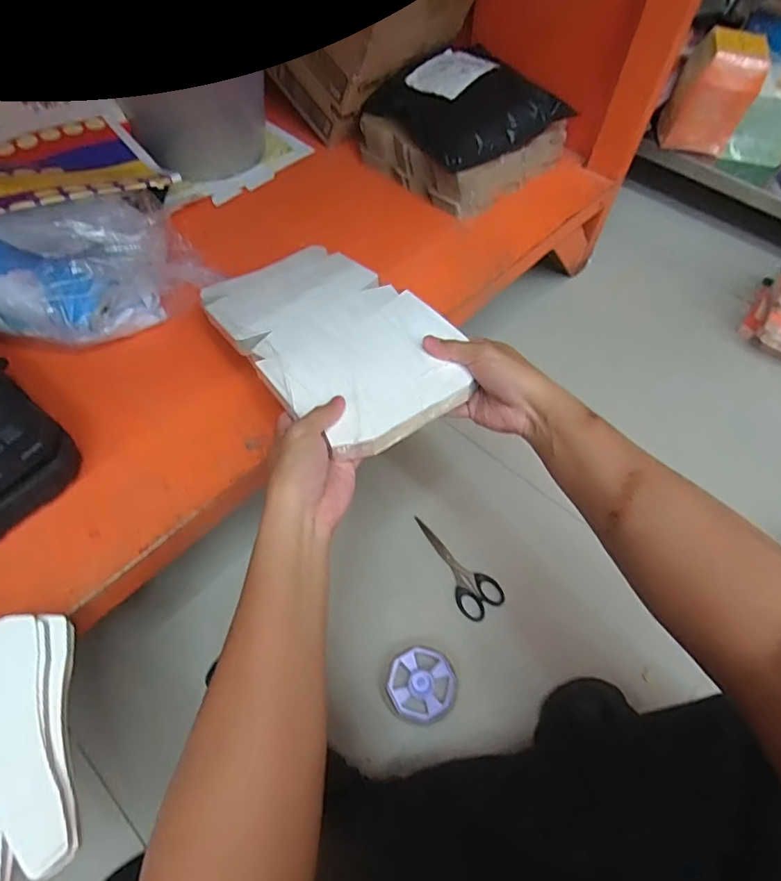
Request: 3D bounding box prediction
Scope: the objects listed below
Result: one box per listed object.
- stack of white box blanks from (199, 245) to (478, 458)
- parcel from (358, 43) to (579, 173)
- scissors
[{"bbox_3d":[-0.067,-0.117,0.545,0.175,0.026,0.317,-32,53,-20],"label":"stack of white box blanks"},{"bbox_3d":[0.115,-0.509,0.774,0.223,0.065,0.224,-28,62,-19],"label":"parcel"},{"bbox_3d":[0.079,0.160,0.672,0.057,0.005,0.149,-33,64,-22],"label":"scissors"}]

